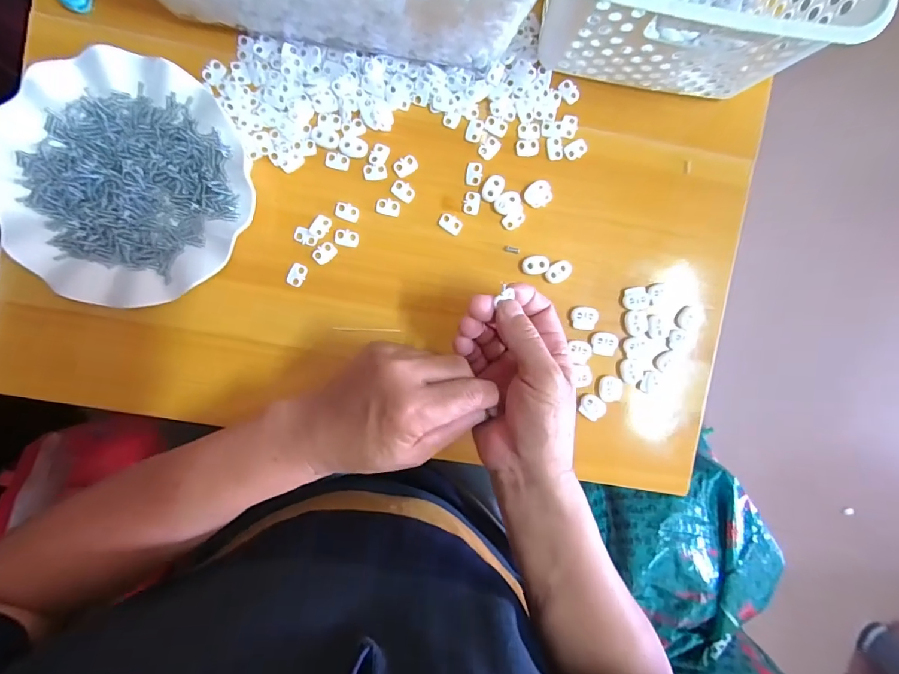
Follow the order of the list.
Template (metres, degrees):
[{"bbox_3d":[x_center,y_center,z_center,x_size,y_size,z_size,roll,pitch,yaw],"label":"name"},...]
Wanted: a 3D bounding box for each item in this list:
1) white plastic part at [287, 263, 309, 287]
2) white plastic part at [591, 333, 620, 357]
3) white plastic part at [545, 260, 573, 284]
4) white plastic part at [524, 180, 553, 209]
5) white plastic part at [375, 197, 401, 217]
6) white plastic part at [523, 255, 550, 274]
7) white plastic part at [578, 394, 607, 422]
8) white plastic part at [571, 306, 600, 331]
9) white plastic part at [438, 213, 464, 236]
[{"bbox_3d":[-0.125,-0.051,0.353,0.013,0.004,0.019,22,91,-4],"label":"white plastic part"},{"bbox_3d":[0.135,0.007,0.369,0.023,0.004,0.020,4,92,-4],"label":"white plastic part"},{"bbox_3d":[0.093,-0.055,0.365,0.023,0.005,0.016,-30,94,-2],"label":"white plastic part"},{"bbox_3d":[0.076,-0.120,0.360,0.023,0.004,0.020,-44,94,-1],"label":"white plastic part"},{"bbox_3d":[-0.051,-0.108,0.353,0.019,0.004,0.014,10,92,-4],"label":"white plastic part"},{"bbox_3d":[0.073,-0.061,0.364,0.022,0.004,0.015,-11,93,-3],"label":"white plastic part"},{"bbox_3d":[0.123,0.061,0.370,0.021,0.004,0.019,33,90,-4],"label":"white plastic part"},{"bbox_3d":[0.116,-0.016,0.368,0.023,0.005,0.020,4,92,-4],"label":"white plastic part"},{"bbox_3d":[0.001,-0.094,0.358,0.020,0.004,0.013,32,90,-4],"label":"white plastic part"}]

